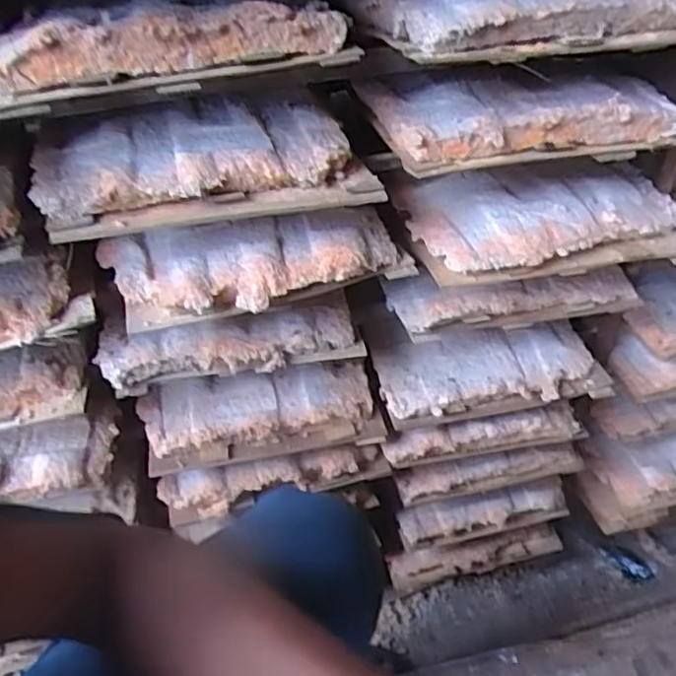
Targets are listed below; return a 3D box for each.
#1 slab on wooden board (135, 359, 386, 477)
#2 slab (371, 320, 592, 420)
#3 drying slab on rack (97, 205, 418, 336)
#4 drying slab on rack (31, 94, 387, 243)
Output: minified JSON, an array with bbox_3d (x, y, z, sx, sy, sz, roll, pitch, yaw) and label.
[{"bbox_3d":[-0.074,0.071,0.609,0.217,0.049,0.071,-11,42,-6],"label":"slab on wooden board"},{"bbox_3d":[0.147,0.026,0.631,0.209,0.026,0.096,-11,42,-7],"label":"slab"},{"bbox_3d":[-0.060,-0.057,0.488,0.222,0.041,0.086,-12,42,-8],"label":"drying slab on rack"},{"bbox_3d":[-0.093,-0.127,0.451,0.214,0.045,0.107,-12,42,-8],"label":"drying slab on rack"}]

